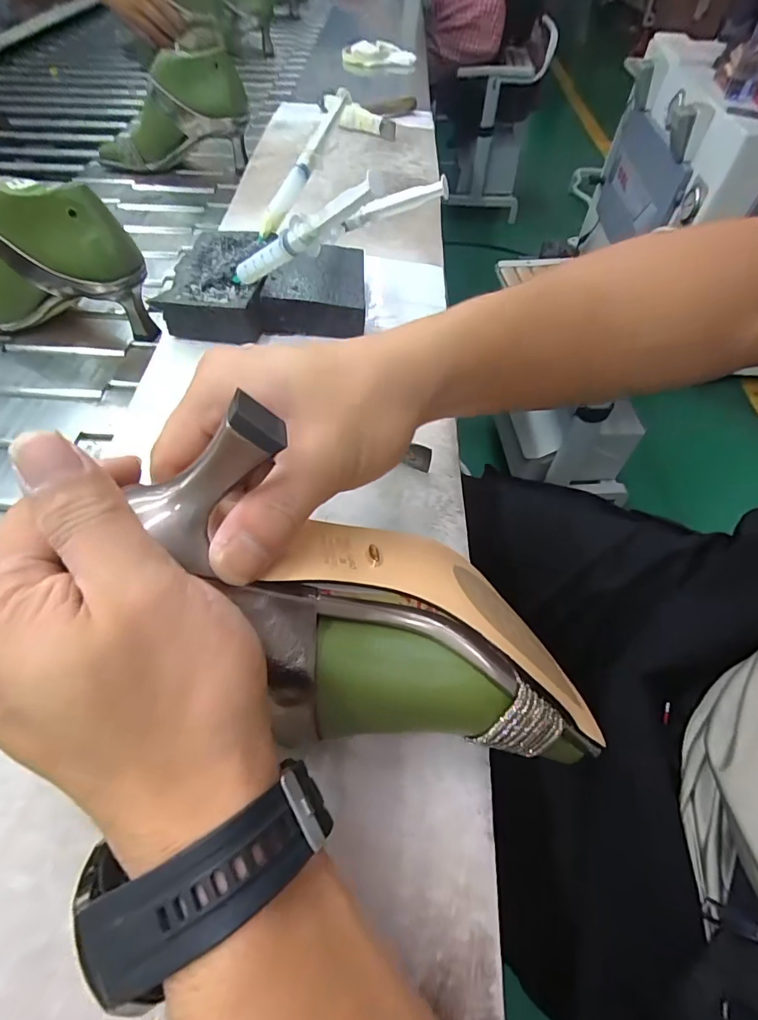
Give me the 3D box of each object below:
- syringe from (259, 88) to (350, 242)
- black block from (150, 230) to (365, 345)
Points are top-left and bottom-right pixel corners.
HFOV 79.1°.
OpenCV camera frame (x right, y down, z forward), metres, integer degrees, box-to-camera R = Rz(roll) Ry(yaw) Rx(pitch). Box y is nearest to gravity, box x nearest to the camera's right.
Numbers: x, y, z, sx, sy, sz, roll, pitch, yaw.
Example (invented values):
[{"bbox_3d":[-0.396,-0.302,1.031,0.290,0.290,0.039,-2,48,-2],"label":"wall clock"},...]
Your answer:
[{"bbox_3d":[-0.069,-0.325,0.434,0.019,0.018,0.164,26,84,14],"label":"syringe"},{"bbox_3d":[-0.097,-0.202,0.410,0.166,0.034,0.117,0,58,-2],"label":"black block"}]

